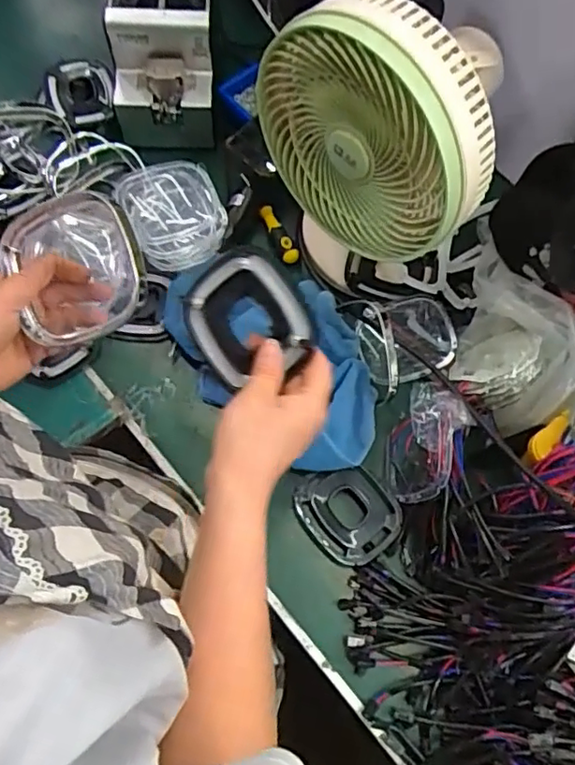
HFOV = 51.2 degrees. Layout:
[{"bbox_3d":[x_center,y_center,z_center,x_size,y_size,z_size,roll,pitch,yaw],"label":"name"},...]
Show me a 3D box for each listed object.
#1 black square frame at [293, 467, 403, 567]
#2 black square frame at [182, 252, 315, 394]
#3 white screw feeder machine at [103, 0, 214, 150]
[{"bbox_3d":[0.065,0.140,0.657,0.088,0.019,0.112,-38,76,-14],"label":"black square frame"},{"bbox_3d":[-0.036,-0.049,0.468,0.094,0.016,0.103,-38,78,11],"label":"black square frame"},{"bbox_3d":[-0.161,-0.434,0.788,0.130,0.129,0.194,-1,71,-2],"label":"white screw feeder machine"}]

